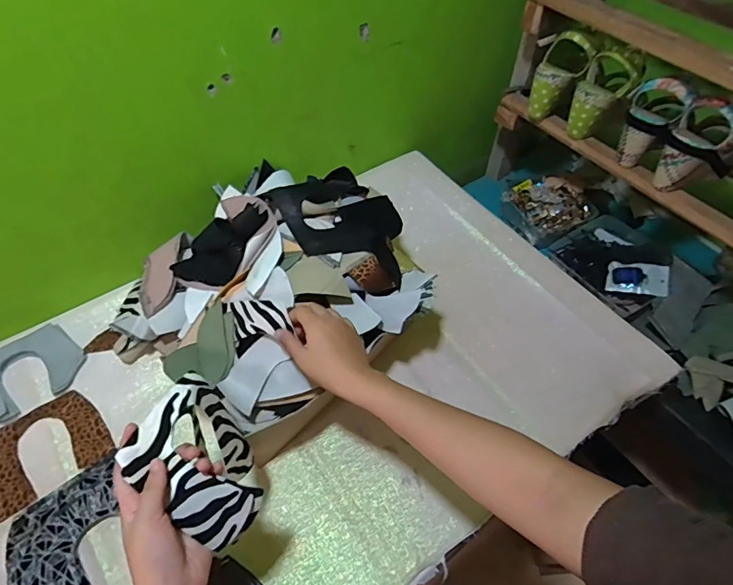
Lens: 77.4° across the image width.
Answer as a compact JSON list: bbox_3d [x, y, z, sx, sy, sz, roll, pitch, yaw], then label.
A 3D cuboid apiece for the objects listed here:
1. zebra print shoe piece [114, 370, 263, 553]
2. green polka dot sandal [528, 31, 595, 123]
[{"bbox_3d":[-0.157,0.164,0.435,0.090,0.103,0.149,-29,59,-21],"label":"zebra print shoe piece"},{"bbox_3d":[0.327,-0.379,0.807,0.062,0.147,0.084,-15,50,-47],"label":"green polka dot sandal"}]

